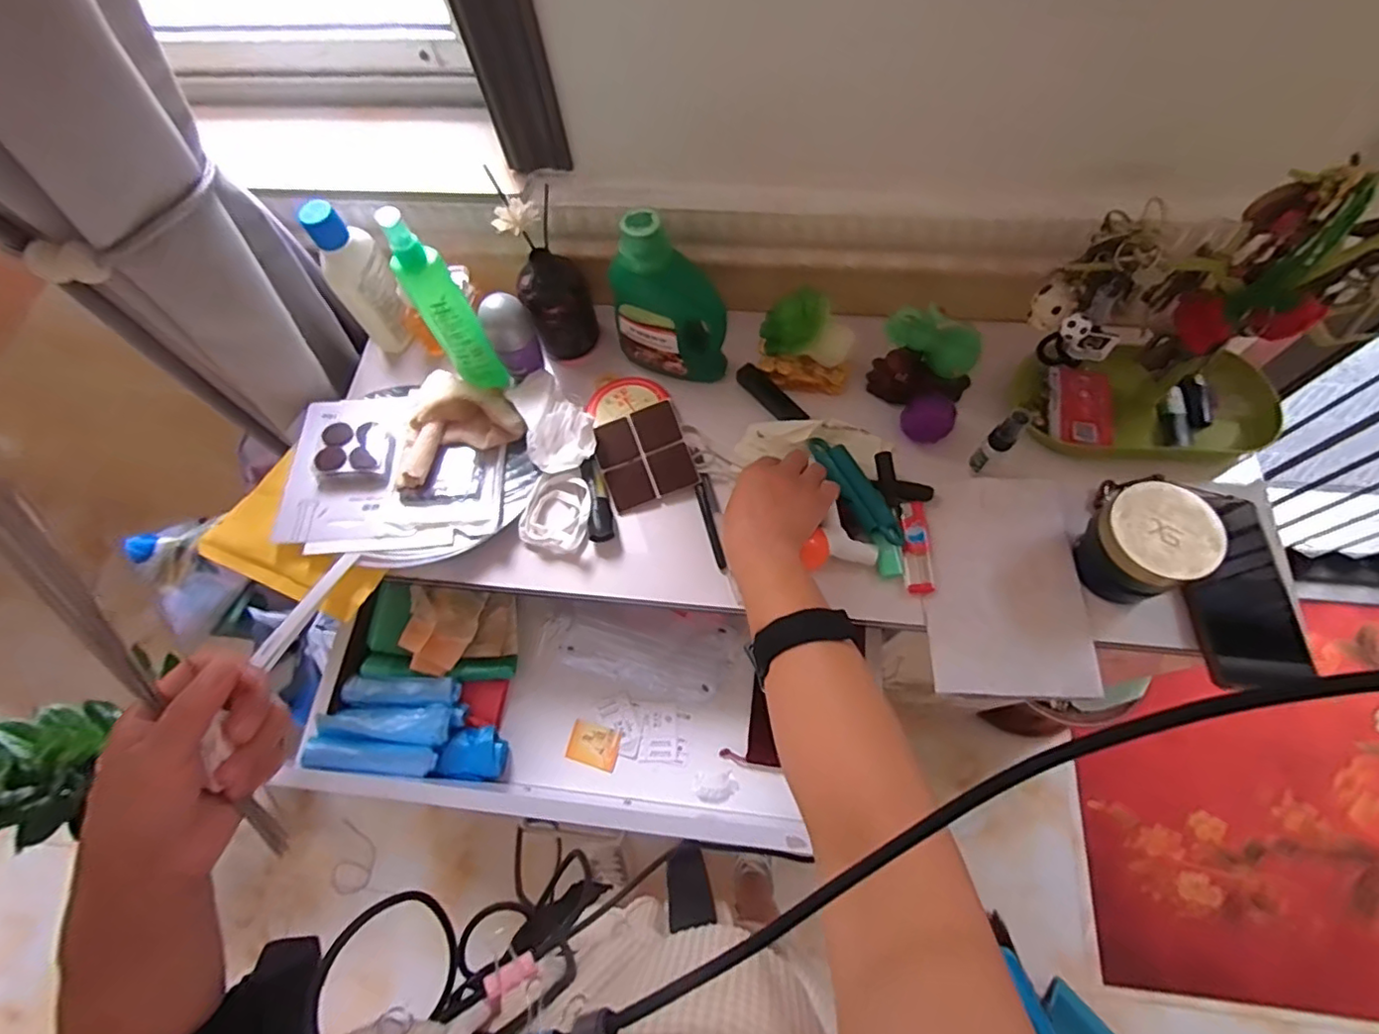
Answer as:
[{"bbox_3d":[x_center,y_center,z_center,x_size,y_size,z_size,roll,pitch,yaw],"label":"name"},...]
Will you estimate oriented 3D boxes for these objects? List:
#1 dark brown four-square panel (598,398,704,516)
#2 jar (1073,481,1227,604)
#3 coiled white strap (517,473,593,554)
[{"bbox_3d":[-0.043,-0.056,0.563,0.082,0.008,0.082,-23,92,2],"label":"dark brown four-square panel"},{"bbox_3d":[0.366,0.021,0.483,0.079,0.068,0.079,-1,71,2],"label":"jar"},{"bbox_3d":[-0.120,-0.004,0.558,0.063,0.027,0.070,17,72,8],"label":"coiled white strap"}]

